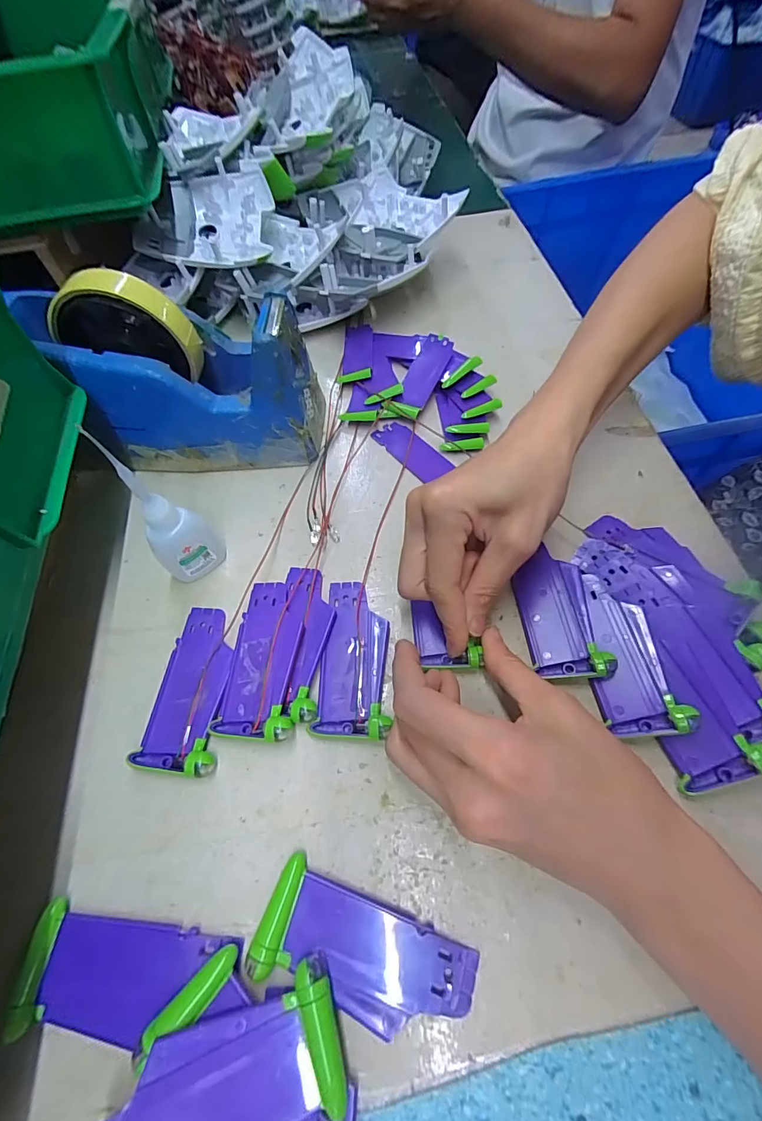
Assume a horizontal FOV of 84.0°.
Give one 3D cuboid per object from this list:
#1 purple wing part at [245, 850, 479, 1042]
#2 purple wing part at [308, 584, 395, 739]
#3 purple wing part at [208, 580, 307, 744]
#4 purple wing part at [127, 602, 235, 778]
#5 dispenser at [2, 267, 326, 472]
[{"bbox_3d":[-0.007,0.166,0.177,0.089,0.010,0.039,20,64,13],"label":"purple wing part"},{"bbox_3d":[-0.014,0.053,0.241,0.039,0.009,0.088,3,61,4],"label":"purple wing part"},{"bbox_3d":[-0.064,0.052,0.239,0.039,0.012,0.089,3,61,4],"label":"purple wing part"},{"bbox_3d":[-0.103,0.068,0.235,0.038,0.008,0.089,3,61,4],"label":"purple wing part"},{"bbox_3d":[-0.140,-0.124,0.285,0.187,0.107,0.073,-2,61,1],"label":"dispenser"}]

